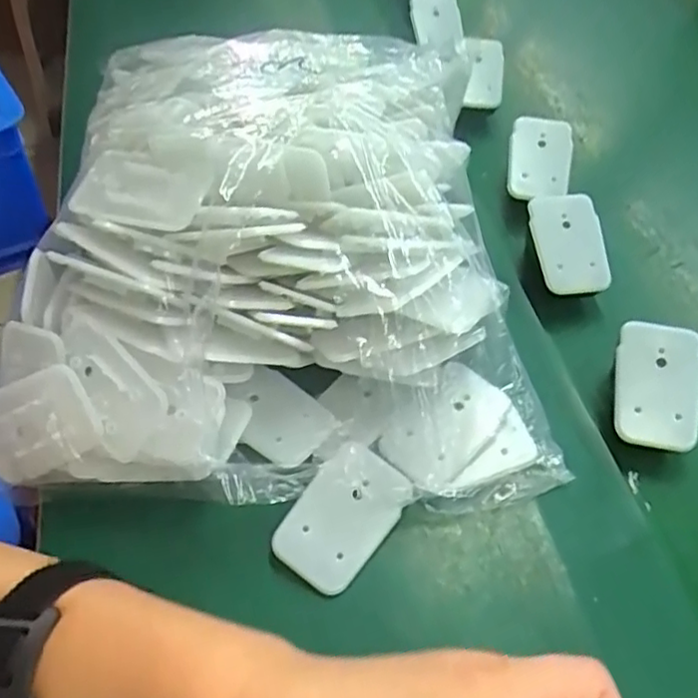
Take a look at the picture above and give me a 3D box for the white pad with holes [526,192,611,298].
[{"bbox_3d":[0.139,-0.066,0.406,0.043,0.012,0.065,-7,78,2],"label":"white pad with holes"}]

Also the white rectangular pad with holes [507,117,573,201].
[{"bbox_3d":[0.135,-0.135,0.455,0.044,0.009,0.060,9,82,-2],"label":"white rectangular pad with holes"}]

